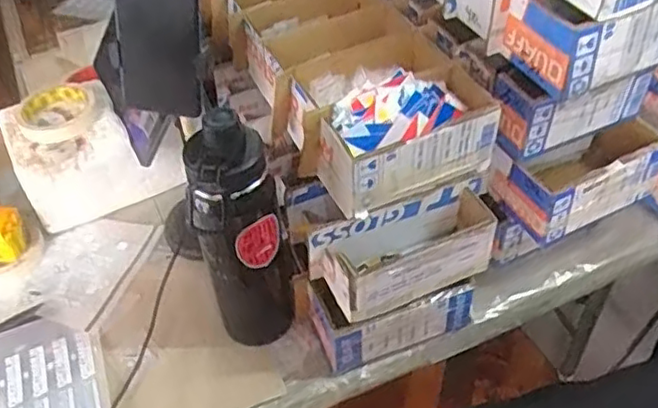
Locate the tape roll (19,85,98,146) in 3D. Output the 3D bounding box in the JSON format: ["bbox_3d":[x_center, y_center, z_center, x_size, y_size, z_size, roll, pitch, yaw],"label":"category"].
[{"bbox_3d":[-0.327,-0.109,0.787,0.094,0.021,0.096,-2,46,2],"label":"tape roll"}]

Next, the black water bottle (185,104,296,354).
[{"bbox_3d":[-0.076,0.050,0.621,0.079,0.304,0.066,-12,46,-8],"label":"black water bottle"}]

